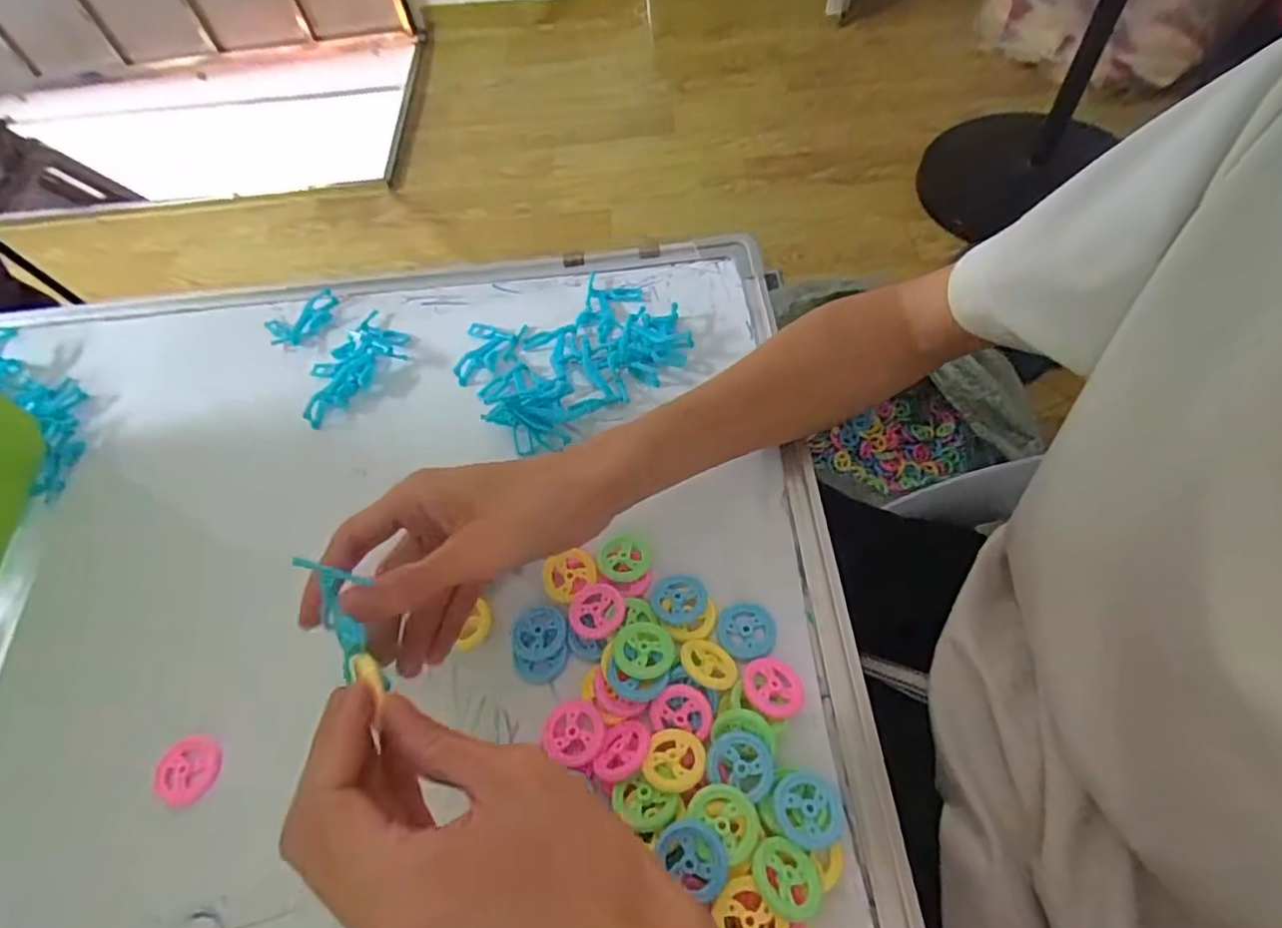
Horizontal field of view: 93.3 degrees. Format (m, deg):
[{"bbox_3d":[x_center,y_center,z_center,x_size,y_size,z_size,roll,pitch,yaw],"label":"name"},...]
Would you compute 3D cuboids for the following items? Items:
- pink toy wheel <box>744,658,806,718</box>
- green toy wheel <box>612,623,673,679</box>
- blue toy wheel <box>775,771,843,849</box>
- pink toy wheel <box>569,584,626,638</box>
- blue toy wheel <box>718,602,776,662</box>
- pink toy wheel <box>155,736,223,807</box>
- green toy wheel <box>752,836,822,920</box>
[{"bbox_3d":[0.065,0.109,0.296,0.028,0.008,0.028,-2,59,4],"label":"pink toy wheel"},{"bbox_3d":[0.001,0.091,0.297,0.029,0.004,0.028,-3,50,3],"label":"green toy wheel"},{"bbox_3d":[0.074,0.150,0.264,0.029,0.007,0.029,3,53,-4],"label":"blue toy wheel"},{"bbox_3d":[-0.023,0.078,0.320,0.030,0.006,0.029,-2,59,4],"label":"pink toy wheel"},{"bbox_3d":[0.055,0.087,0.315,0.029,0.004,0.029,-2,59,4],"label":"blue toy wheel"},{"bbox_3d":[-0.227,0.153,0.303,0.029,0.006,0.031,-2,59,4],"label":"pink toy wheel"},{"bbox_3d":[0.060,0.169,0.247,0.028,0.004,0.026,7,42,-7],"label":"green toy wheel"}]

